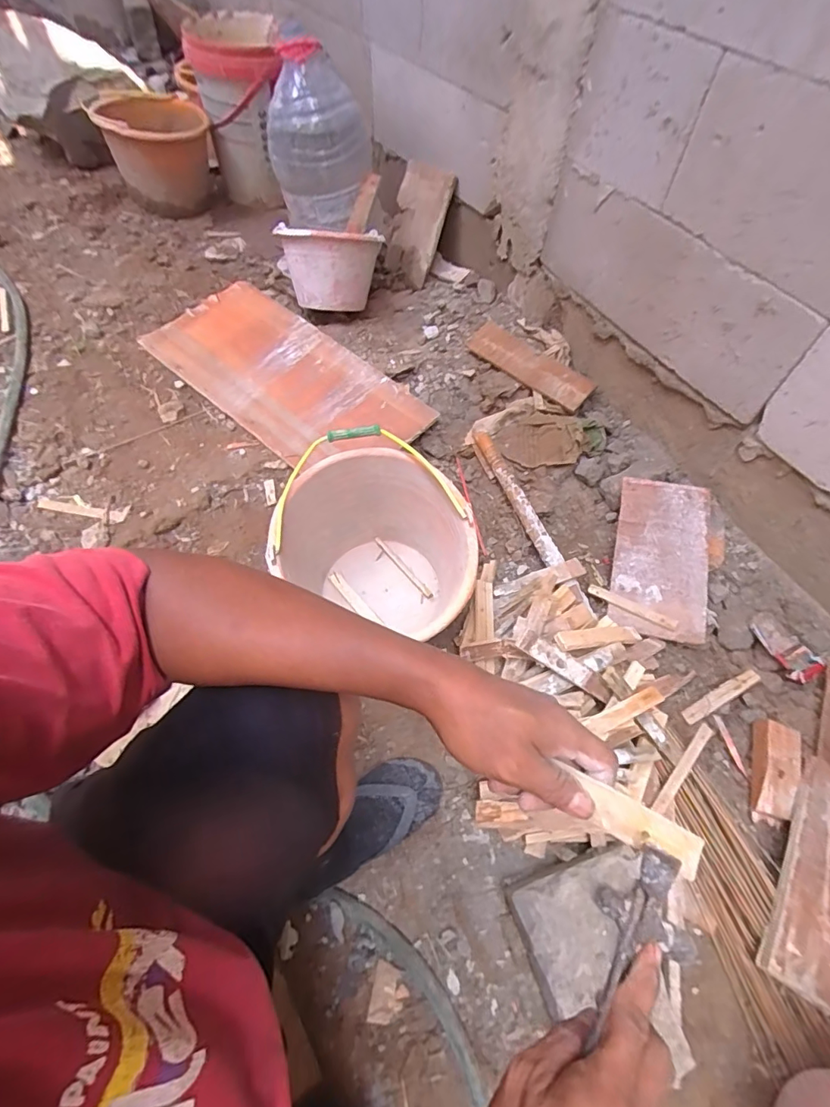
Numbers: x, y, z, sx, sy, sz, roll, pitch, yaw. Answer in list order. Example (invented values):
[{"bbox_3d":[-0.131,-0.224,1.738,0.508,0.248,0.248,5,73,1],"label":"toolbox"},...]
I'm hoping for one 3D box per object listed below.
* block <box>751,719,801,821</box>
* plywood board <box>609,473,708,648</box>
[{"bbox_3d":[0.565,0.337,0.755,0.048,0.034,0.141,18,61,10],"label":"block"},{"bbox_3d":[0.461,0.005,0.907,0.158,0.011,0.308,10,71,11],"label":"plywood board"}]

